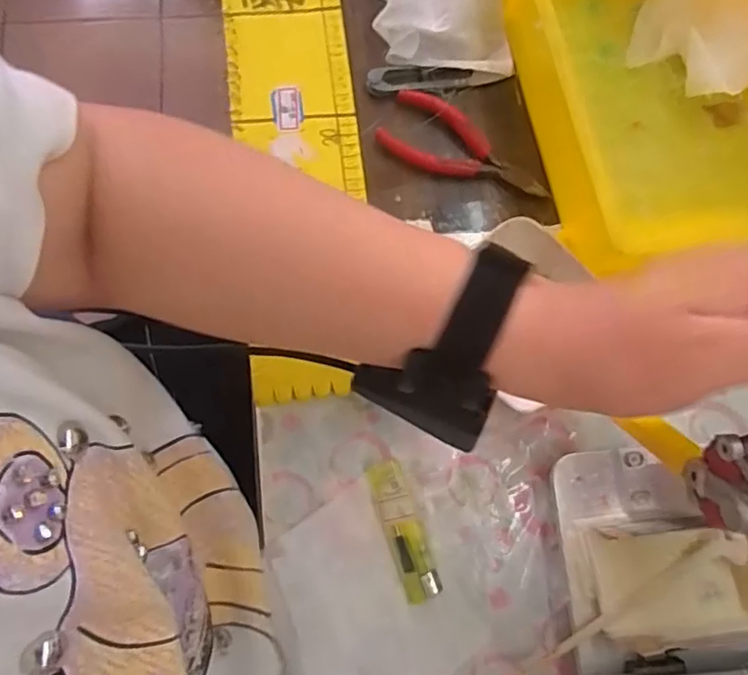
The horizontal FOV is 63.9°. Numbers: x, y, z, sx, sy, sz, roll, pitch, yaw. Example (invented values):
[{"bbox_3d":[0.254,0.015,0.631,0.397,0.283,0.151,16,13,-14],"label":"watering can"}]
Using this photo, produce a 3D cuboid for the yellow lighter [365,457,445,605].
[{"bbox_3d":[0.016,0.108,0.337,0.020,0.008,0.077,-18,77,-8],"label":"yellow lighter"}]

